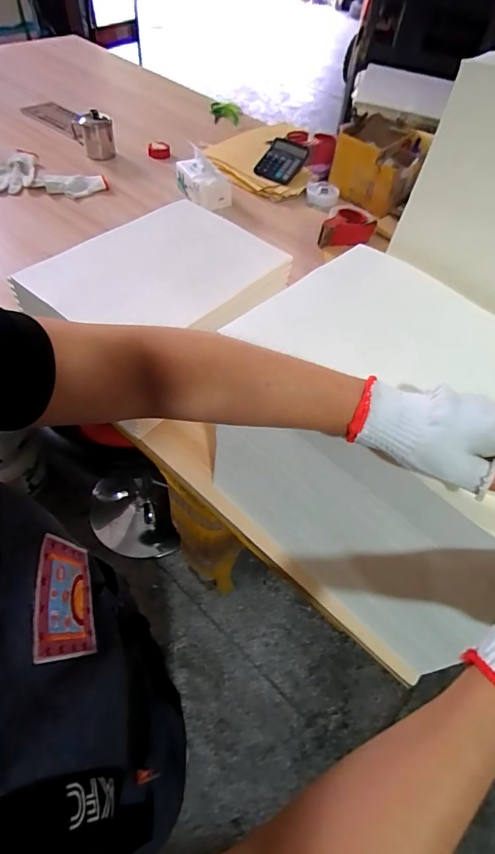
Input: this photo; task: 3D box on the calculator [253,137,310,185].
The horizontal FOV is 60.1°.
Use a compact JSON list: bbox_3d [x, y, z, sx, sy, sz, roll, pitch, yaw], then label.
[{"bbox_3d":[0.101,-0.783,1.255,0.115,0.016,0.177,27,75,4],"label":"calculator"}]

